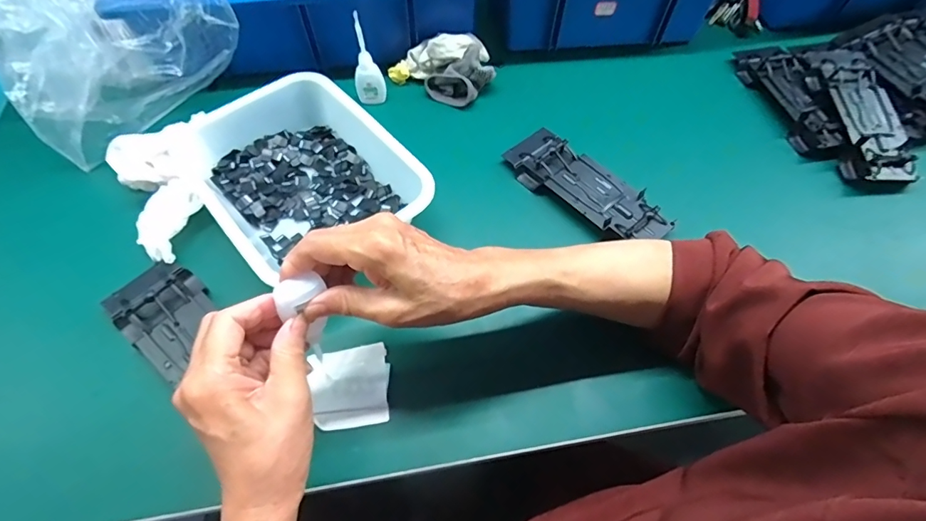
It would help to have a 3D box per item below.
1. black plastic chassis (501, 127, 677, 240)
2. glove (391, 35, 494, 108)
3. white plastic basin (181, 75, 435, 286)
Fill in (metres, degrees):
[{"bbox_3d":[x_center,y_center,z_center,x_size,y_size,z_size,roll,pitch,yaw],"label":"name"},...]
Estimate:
[{"bbox_3d":[0.134,-0.082,0.512,0.065,0.025,0.192,-38,67,-21],"label":"black plastic chassis"},{"bbox_3d":[-0.028,-0.247,0.594,0.131,0.052,0.084,-5,59,-4],"label":"glove"},{"bbox_3d":[-0.170,-0.085,0.493,0.184,0.063,0.250,-36,66,-20],"label":"white plastic basin"}]

